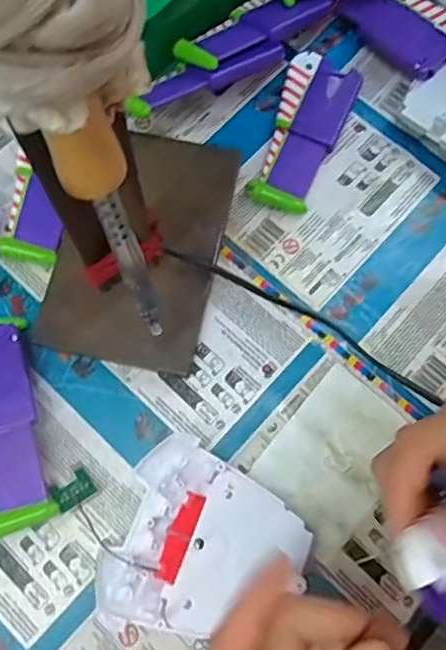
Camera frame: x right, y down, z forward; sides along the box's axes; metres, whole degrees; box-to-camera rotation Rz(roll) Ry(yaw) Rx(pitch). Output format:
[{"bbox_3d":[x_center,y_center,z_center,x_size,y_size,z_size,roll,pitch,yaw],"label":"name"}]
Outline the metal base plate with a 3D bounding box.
[{"bbox_3d":[-0.053,-0.053,0.374,0.099,0.008,0.157,13,81,0],"label":"metal base plate"}]

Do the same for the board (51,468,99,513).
[{"bbox_3d":[-0.088,0.098,0.333,0.025,0.009,0.020,-26,54,-30],"label":"board"}]

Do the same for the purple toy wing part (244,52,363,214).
[{"bbox_3d":[0.056,-0.137,0.400,0.049,0.015,0.118,22,75,4],"label":"purple toy wing part"}]

